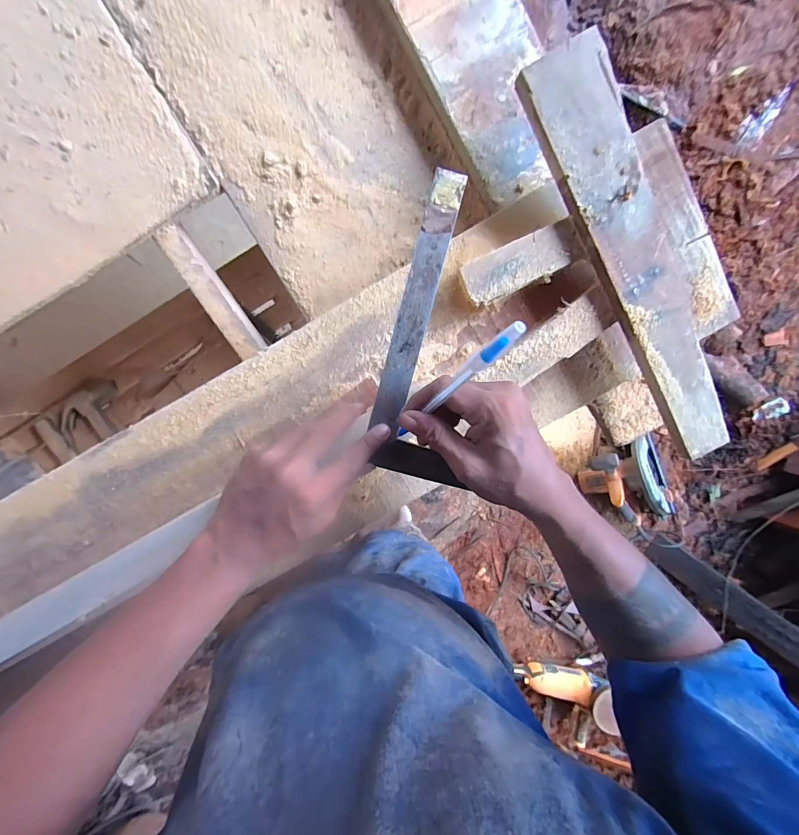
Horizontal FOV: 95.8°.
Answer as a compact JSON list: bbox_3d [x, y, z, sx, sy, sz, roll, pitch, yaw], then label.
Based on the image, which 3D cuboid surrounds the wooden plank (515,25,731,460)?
[{"bbox_3d":[0.224,-0.141,0.336,0.070,0.024,0.385,-28,97,0],"label":"wooden plank"}]

